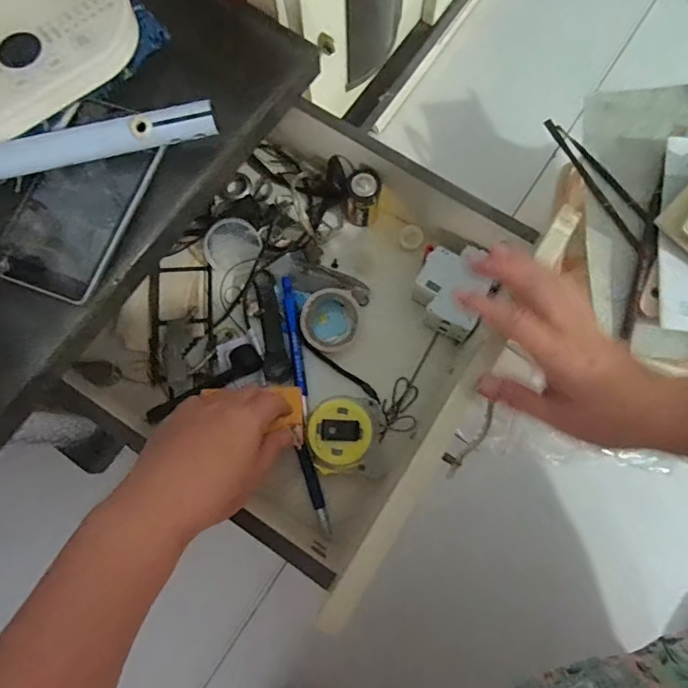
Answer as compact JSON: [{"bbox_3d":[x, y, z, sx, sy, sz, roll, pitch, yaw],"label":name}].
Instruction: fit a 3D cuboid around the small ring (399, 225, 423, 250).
[{"bbox_3d":[0.067,-0.105,0.466,0.022,0.007,0.023,0,78,1],"label":"small ring"}]

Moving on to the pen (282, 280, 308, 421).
[{"bbox_3d":[-0.045,0.000,0.442,0.011,0.007,0.130,-10,78,-1],"label":"pen"}]

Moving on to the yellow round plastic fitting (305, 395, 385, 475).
[{"bbox_3d":[0.002,0.078,0.413,0.067,0.021,0.062,0,78,1],"label":"yellow round plastic fitting"}]

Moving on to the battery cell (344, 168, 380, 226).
[{"bbox_3d":[0.018,-0.138,0.447,0.028,0.057,0.032,9,79,2],"label":"battery cell"}]

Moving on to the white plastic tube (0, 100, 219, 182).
[{"bbox_3d":[-0.226,-0.119,0.310,0.284,0.024,0.024,-13,79,-2],"label":"white plastic tube"}]

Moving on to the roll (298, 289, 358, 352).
[{"bbox_3d":[-0.014,-0.021,0.439,0.053,0.021,0.052,-27,79,-5],"label":"roll"}]

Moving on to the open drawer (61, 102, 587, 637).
[{"bbox_3d":[-0.026,-0.015,0.423,0.327,0.094,0.357,33,81,7],"label":"open drawer"}]

